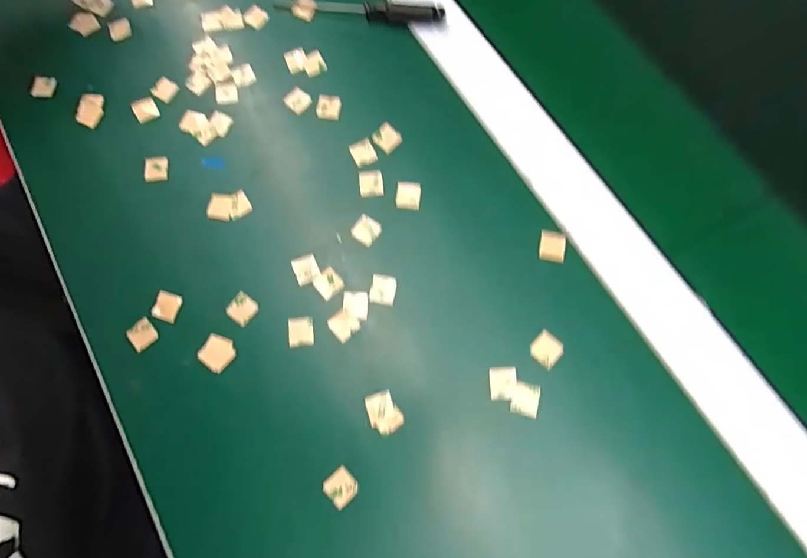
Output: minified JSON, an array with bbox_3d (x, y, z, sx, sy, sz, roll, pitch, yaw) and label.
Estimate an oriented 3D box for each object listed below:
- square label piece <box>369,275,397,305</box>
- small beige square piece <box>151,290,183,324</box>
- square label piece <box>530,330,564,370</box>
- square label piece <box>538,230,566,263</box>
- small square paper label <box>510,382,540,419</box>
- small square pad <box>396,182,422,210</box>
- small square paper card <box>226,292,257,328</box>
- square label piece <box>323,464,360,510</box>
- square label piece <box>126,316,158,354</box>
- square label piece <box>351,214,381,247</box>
[{"bbox_3d":[-0.013,0.007,0.291,0.016,0.006,0.019,8,73,5],"label":"square label piece"},{"bbox_3d":[-0.152,0.017,0.291,0.015,0.004,0.018,16,73,7],"label":"small beige square piece"},{"bbox_3d":[0.086,0.043,0.274,0.018,0.004,0.017,41,88,5],"label":"square label piece"},{"bbox_3d":[0.095,-0.021,0.291,0.017,0.004,0.020,11,79,0],"label":"square label piece"},{"bbox_3d":[0.071,0.071,0.267,0.015,0.004,0.019,16,74,6],"label":"small square paper label"},{"bbox_3d":[0.003,-0.057,0.304,0.016,0.004,0.018,6,72,4],"label":"small square pad"},{"bbox_3d":[-0.103,0.019,0.290,0.017,0.004,0.017,38,77,13],"label":"small square paper card"},{"bbox_3d":[-0.035,0.118,0.258,0.017,0.004,0.018,-42,76,-11],"label":"square label piece"},{"bbox_3d":[-0.166,0.035,0.288,0.016,0.004,0.017,-37,75,-10],"label":"square label piece"},{"bbox_3d":[-0.024,-0.032,0.302,0.017,0.006,0.016,34,76,12],"label":"square label piece"}]

